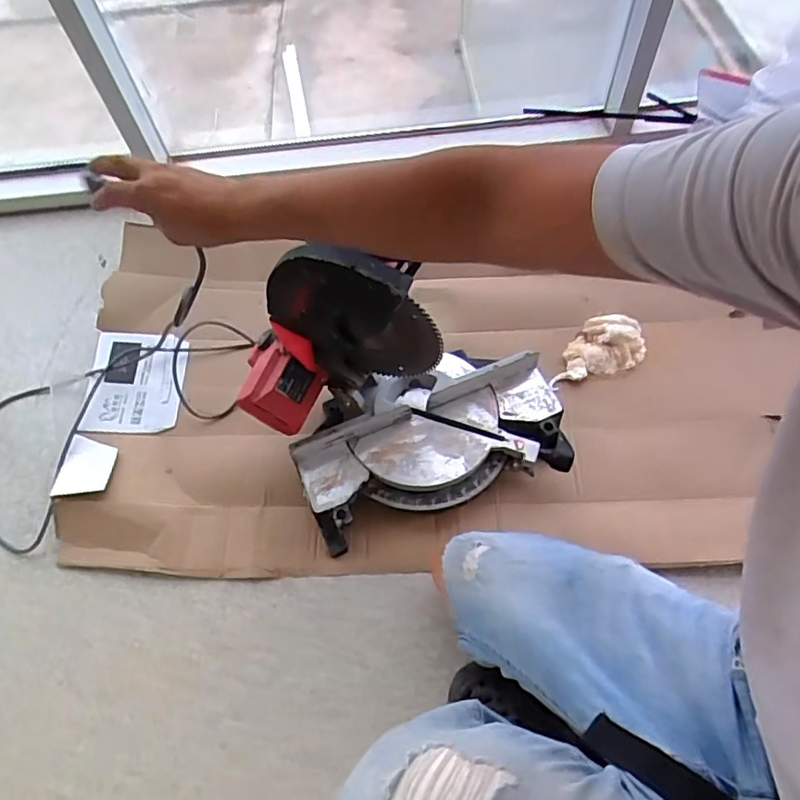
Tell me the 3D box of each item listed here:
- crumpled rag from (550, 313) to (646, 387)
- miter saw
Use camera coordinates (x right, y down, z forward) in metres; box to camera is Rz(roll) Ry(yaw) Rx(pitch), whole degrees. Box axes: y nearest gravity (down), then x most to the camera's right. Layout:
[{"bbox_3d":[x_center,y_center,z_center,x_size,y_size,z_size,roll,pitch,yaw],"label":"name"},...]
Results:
[{"bbox_3d":[0.363,-0.099,1.027,0.167,0.072,0.093,-9,60,-2],"label":"crumpled rag"},{"bbox_3d":[0.014,-0.028,0.835,0.461,0.437,0.328,-21,61,-10],"label":"miter saw"}]

